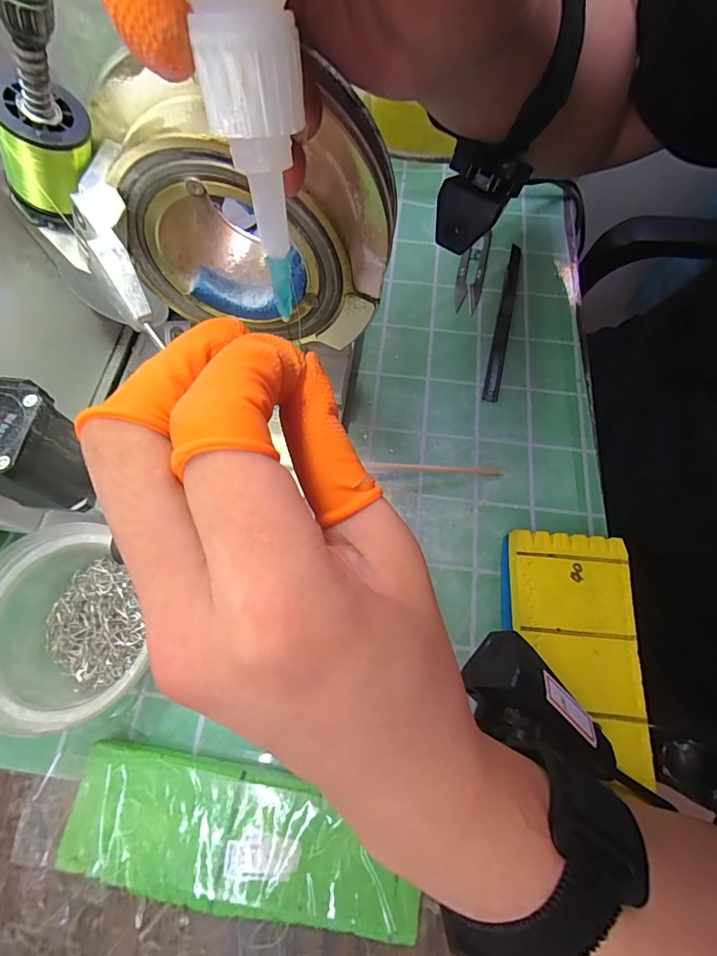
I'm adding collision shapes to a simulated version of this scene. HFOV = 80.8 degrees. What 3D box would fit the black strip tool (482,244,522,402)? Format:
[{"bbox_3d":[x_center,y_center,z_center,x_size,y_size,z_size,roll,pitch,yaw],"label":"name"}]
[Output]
[{"bbox_3d":[0.119,-0.129,0.342,0.012,0.005,0.154,14,69,5],"label":"black strip tool"}]

